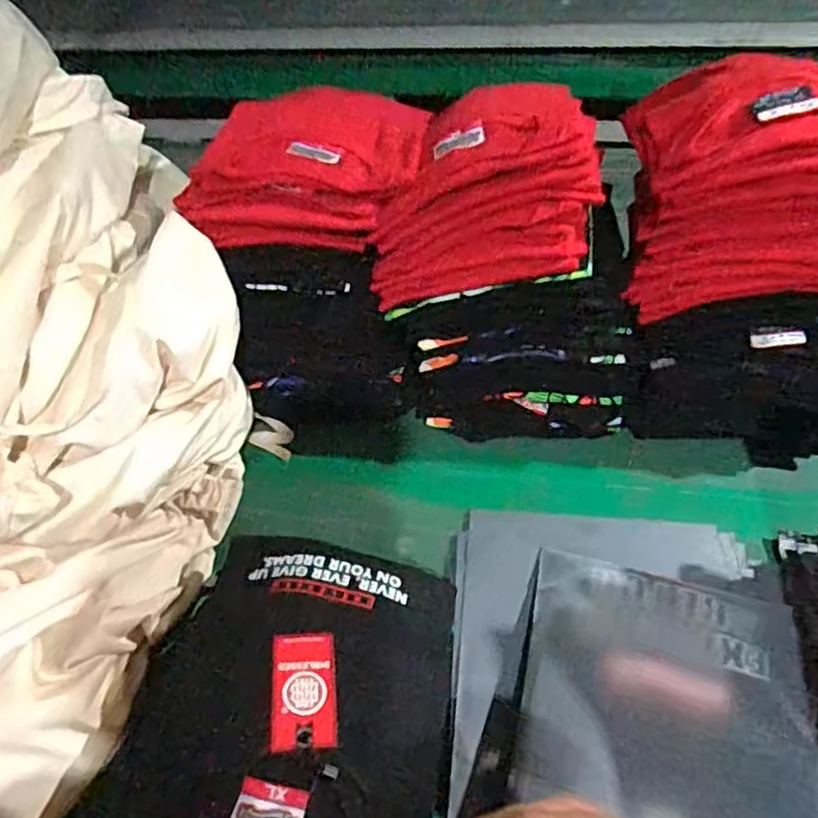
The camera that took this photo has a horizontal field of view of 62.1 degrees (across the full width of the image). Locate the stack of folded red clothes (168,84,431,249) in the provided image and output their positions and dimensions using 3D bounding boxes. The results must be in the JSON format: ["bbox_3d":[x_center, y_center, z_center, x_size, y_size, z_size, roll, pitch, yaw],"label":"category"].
[{"bbox_3d":[-0.097,-0.286,0.738,0.224,0.065,0.269,1,49,6],"label":"stack of folded red clothes"}]

